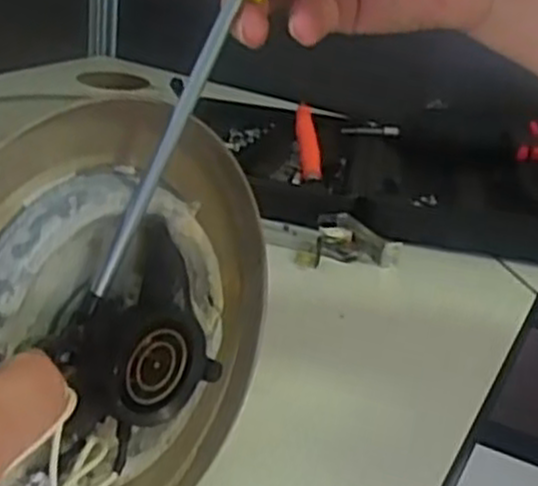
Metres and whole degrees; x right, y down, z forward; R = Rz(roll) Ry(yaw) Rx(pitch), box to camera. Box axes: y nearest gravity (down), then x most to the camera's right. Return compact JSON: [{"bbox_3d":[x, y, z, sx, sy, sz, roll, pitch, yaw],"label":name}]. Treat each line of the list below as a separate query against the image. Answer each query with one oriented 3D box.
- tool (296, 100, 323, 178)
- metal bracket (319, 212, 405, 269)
[{"bbox_3d":[0.033,-0.088,0.656,0.018,0.020,0.134,6,24,-3],"label":"tool"},{"bbox_3d":[0.061,-0.002,0.537,0.056,0.019,0.039,8,24,1],"label":"metal bracket"}]

